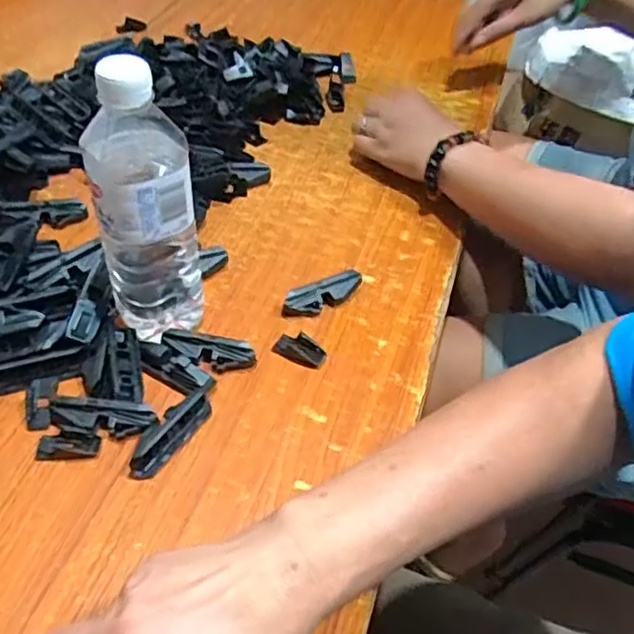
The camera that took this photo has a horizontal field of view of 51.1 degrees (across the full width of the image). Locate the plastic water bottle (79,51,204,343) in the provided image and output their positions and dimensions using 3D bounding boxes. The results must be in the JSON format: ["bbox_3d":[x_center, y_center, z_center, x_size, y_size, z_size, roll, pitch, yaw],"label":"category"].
[{"bbox_3d":[-0.118,-0.071,0.464,0.071,0.207,0.060,-7,46,-12],"label":"plastic water bottle"}]

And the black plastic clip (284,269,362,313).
[{"bbox_3d":[0.006,-0.019,0.551,0.067,0.023,0.015,-22,51,-25],"label":"black plastic clip"}]

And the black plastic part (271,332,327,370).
[{"bbox_3d":[-0.013,0.024,0.511,0.040,0.013,0.021,21,47,14],"label":"black plastic part"}]

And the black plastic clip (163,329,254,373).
[{"bbox_3d":[-0.082,0.025,0.501,0.070,0.021,0.019,15,46,9],"label":"black plastic clip"}]

